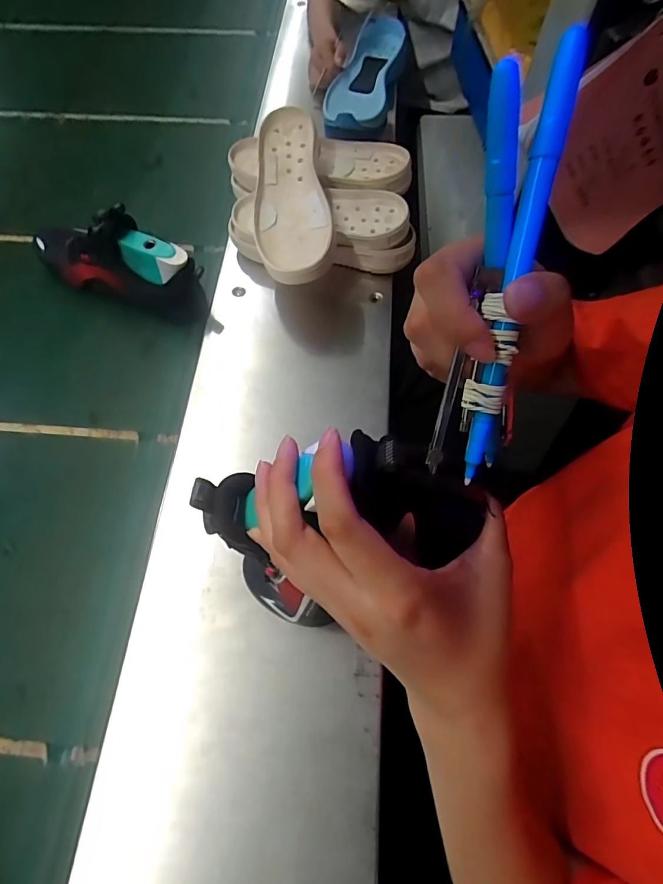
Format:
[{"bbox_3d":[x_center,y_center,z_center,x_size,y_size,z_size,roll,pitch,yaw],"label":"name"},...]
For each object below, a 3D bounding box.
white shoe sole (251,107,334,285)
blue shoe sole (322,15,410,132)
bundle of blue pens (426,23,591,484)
[{"bbox_3d":[-0.051,-0.309,0.547,0.094,0.029,0.258,-7,75,0],"label":"white shoe sole"},{"bbox_3d":[0.056,-0.621,0.747,0.114,0.072,0.278,16,66,9],"label":"blue shoe sole"},{"bbox_3d":[0.067,-0.062,0.174,0.031,0.161,0.014,8,18,8],"label":"bundle of blue pens"}]

